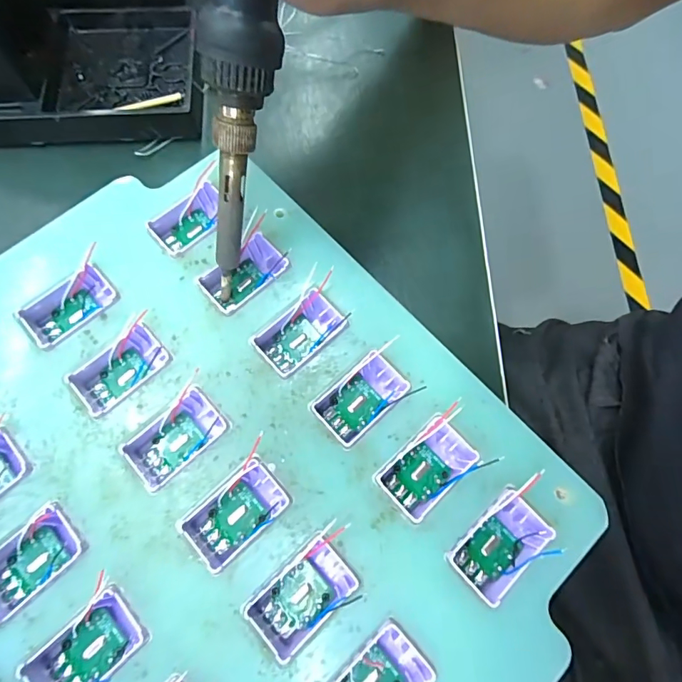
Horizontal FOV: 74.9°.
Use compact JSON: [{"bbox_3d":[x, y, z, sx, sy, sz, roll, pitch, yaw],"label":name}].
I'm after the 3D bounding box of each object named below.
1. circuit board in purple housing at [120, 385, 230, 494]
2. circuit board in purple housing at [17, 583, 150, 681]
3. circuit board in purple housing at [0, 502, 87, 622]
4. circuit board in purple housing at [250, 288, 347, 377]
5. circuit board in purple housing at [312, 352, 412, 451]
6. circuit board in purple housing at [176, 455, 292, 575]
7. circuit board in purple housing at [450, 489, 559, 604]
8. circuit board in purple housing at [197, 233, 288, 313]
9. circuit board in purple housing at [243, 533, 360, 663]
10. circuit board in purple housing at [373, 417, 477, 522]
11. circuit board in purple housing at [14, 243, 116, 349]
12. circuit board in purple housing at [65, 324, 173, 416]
[{"bbox_3d":[-0.056,0.033,0.152,0.033,0.010,0.020,-41,78,-13],"label":"circuit board in purple housing"},{"bbox_3d":[-0.075,0.091,0.132,0.033,0.010,0.020,-39,77,-13],"label":"circuit board in purple housing"},{"bbox_3d":[-0.097,0.069,0.139,0.033,0.010,0.019,-40,78,-13],"label":"circuit board in purple housing"},{"bbox_3d":[-0.015,-0.002,0.165,0.031,0.011,0.020,-41,78,-13],"label":"circuit board in purple housing"},{"bbox_3d":[0.007,0.020,0.158,0.031,0.010,0.018,-39,77,-13],"label":"circuit board in purple housing"},{"bbox_3d":[-0.033,0.056,0.145,0.032,0.010,0.020,-40,78,-13],"label":"circuit board in purple housing"},{"bbox_3d":[0.051,0.066,0.143,0.030,0.010,0.019,-40,78,-13],"label":"circuit board in purple housing"},{"bbox_3d":[-0.038,-0.025,0.173,0.032,0.010,0.022,-42,78,-13],"label":"circuit board in purple housing"},{"bbox_3d":[-0.012,0.078,0.138,0.032,0.011,0.019,-41,78,-13],"label":"circuit board in purple housing"},{"bbox_3d":[0.029,0.043,0.151,0.031,0.010,0.020,-42,78,-13],"label":"circuit board in purple housing"},{"bbox_3d":[-0.100,-0.013,0.166,0.035,0.011,0.021,-38,77,-12],"label":"circuit board in purple housing"},{"bbox_3d":[-0.078,0.010,0.159,0.032,0.011,0.020,-39,77,-13],"label":"circuit board in purple housing"}]

